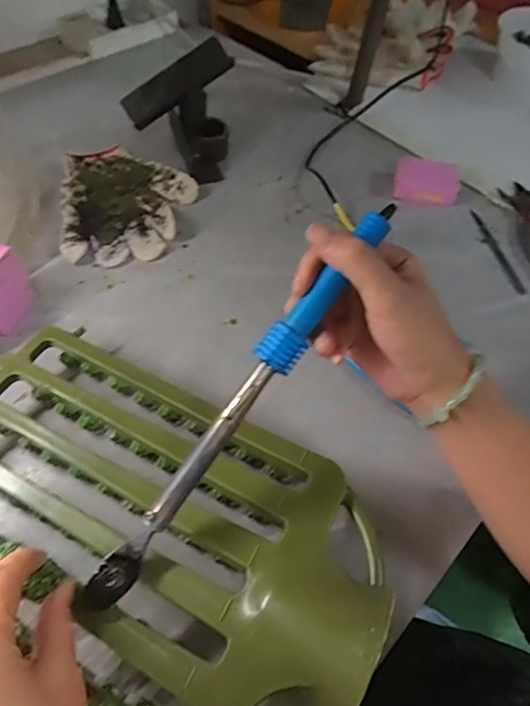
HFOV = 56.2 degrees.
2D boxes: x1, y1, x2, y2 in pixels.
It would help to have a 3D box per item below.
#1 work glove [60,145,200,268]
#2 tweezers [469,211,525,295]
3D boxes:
[{"bbox_3d":[-0.156,-0.178,0.574,0.146,0.017,0.191,-8,56,-10],"label":"work glove"},{"bbox_3d":[0.264,-0.119,0.572,0.019,0.008,0.142,-5,55,-8],"label":"tweezers"}]

